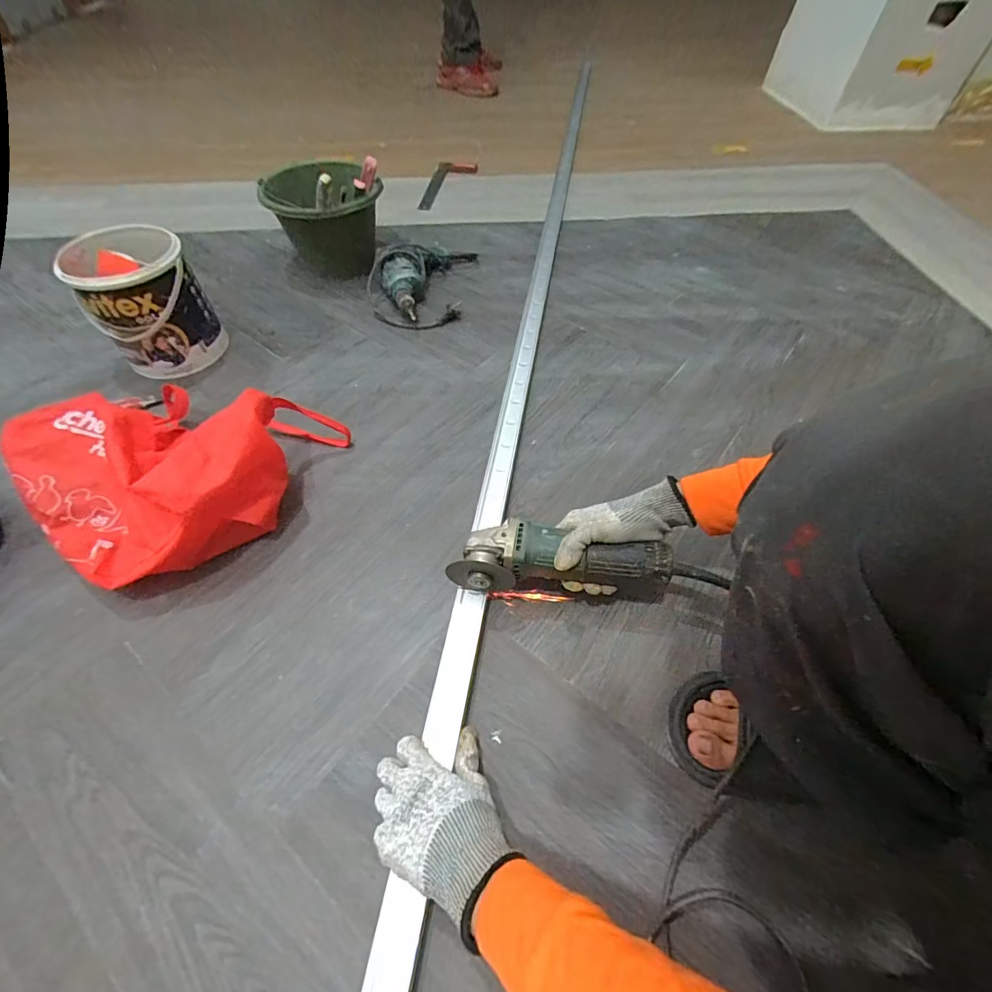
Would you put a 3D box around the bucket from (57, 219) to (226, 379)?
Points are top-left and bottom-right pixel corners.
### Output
[{"bbox_3d":[-0.615,-0.345,0.812,0.169,0.191,0.183,1,54,-1],"label":"bucket"}]

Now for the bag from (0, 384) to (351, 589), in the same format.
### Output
[{"bbox_3d":[-0.463,-0.063,0.644,0.350,0.150,0.343,22,57,13],"label":"bag"}]

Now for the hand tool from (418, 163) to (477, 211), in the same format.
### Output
[{"bbox_3d":[-0.153,-0.890,1.307,0.101,0.026,0.275,29,72,18],"label":"hand tool"}]

